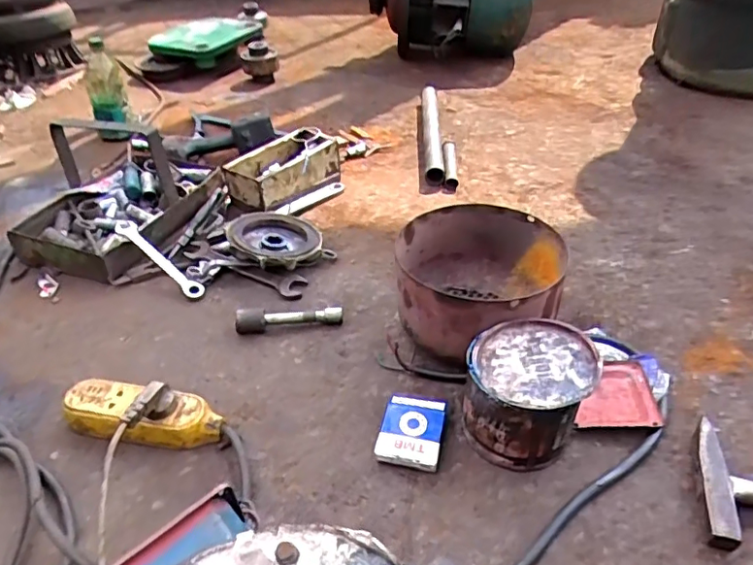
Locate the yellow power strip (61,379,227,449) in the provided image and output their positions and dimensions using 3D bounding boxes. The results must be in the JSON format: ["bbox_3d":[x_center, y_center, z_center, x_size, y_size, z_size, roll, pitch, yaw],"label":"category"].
[{"bbox_3d":[-0.268,0.149,0.629,0.192,0.050,0.064,7,40,11],"label":"yellow power strip"}]

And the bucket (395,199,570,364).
[{"bbox_3d":[0.122,0.015,0.707,0.202,0.129,0.185,-1,39,1],"label":"bucket"}]

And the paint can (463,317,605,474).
[{"bbox_3d":[0.159,0.115,0.590,0.126,0.101,0.121,-1,39,1],"label":"paint can"}]

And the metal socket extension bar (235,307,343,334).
[{"bbox_3d":[-0.122,0.048,0.766,0.146,0.030,0.026,-7,39,-6],"label":"metal socket extension bar"}]

